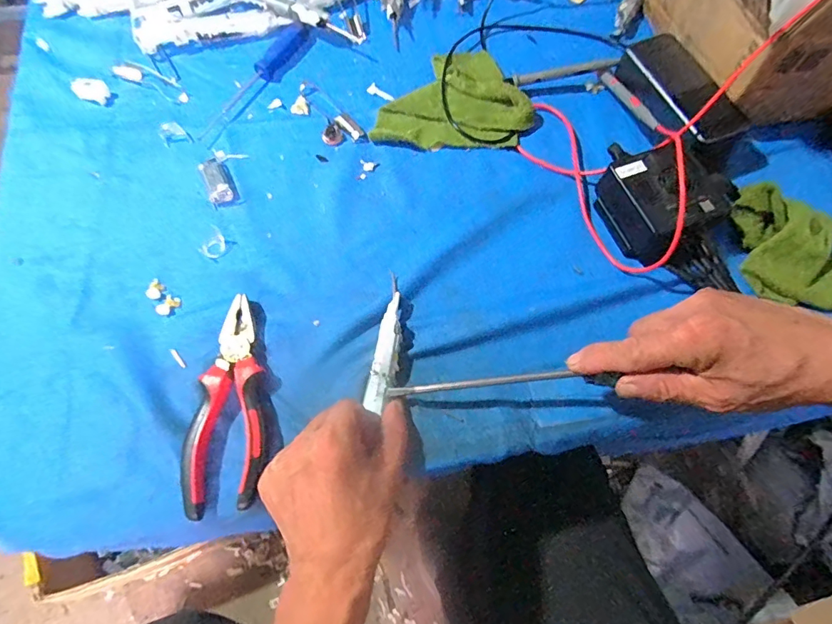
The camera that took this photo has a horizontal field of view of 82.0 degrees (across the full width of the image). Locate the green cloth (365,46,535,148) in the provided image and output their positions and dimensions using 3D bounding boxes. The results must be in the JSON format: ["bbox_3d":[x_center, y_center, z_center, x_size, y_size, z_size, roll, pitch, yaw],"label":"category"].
[{"bbox_3d":[0.035,-0.214,0.480,0.151,0.020,0.107,-3,67,-1],"label":"green cloth"}]

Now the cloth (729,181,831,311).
[{"bbox_3d":[0.320,-0.056,0.407,0.080,0.034,0.103,-5,68,-2],"label":"cloth"}]

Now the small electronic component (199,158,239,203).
[{"bbox_3d":[-0.184,-0.123,0.443,0.024,0.015,0.046,-23,69,-9],"label":"small electronic component"}]

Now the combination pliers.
[{"bbox_3d":[-0.133,0.065,0.358,0.053,0.019,0.158,2,68,1],"label":"combination pliers"}]

